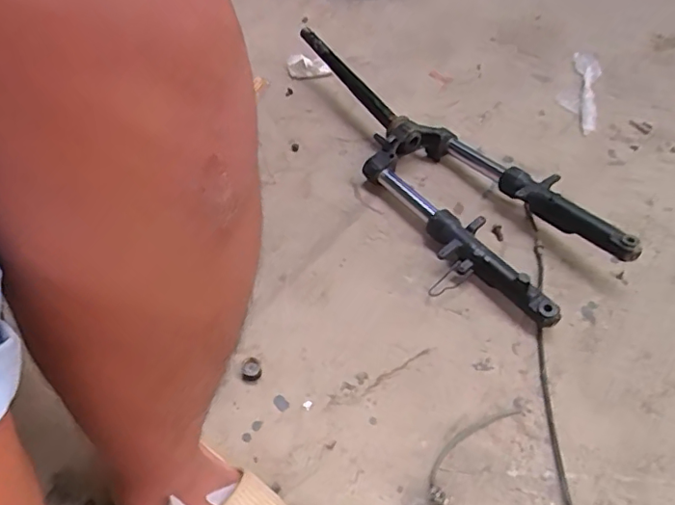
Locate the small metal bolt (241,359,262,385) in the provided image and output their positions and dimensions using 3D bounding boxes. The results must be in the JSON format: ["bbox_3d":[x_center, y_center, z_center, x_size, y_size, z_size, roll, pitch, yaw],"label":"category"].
[{"bbox_3d":[-0.101,0.140,0.633,0.024,0.014,0.025,2,49,-2],"label":"small metal bolt"}]

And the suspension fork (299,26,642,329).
[{"bbox_3d":[0.142,-0.167,0.859,0.207,0.096,0.669,-23,55,-22],"label":"suspension fork"}]

